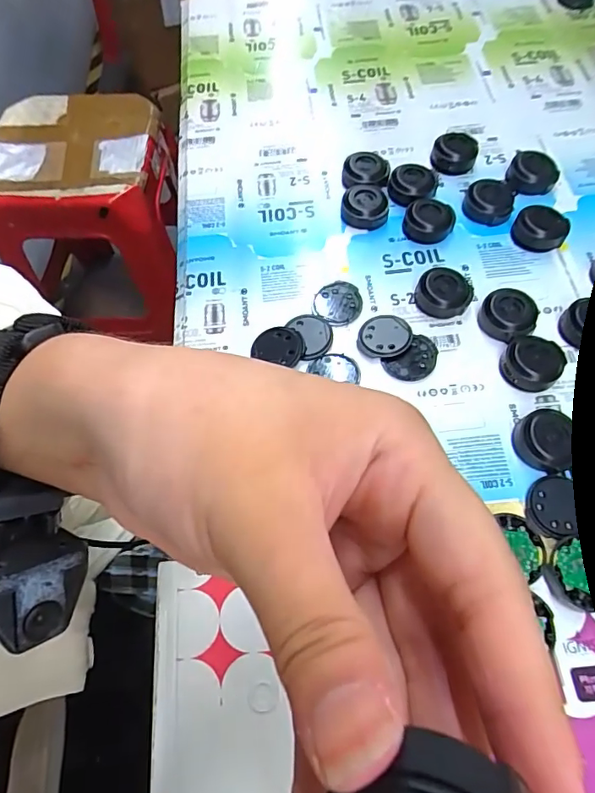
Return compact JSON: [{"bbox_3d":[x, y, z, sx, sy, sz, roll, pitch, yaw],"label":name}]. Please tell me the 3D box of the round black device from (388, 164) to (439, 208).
[{"bbox_3d":[0.076,-0.138,0.330,0.030,0.013,0.027,10,64,9],"label":"round black device"}]

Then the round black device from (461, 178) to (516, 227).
[{"bbox_3d":[0.122,-0.124,0.320,0.029,0.012,0.029,-1,63,3],"label":"round black device"}]

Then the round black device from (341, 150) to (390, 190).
[{"bbox_3d":[0.046,-0.150,0.339,0.031,0.016,0.031,1,63,4],"label":"round black device"}]

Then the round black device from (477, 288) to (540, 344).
[{"bbox_3d":[0.117,-0.044,0.281,0.029,0.016,0.026,34,70,19],"label":"round black device"}]

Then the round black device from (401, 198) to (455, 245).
[{"bbox_3d":[0.083,-0.110,0.317,0.030,0.012,0.029,-1,63,3],"label":"round black device"}]

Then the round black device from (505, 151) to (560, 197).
[{"bbox_3d":[0.154,-0.145,0.329,0.031,0.014,0.030,-1,63,3],"label":"round black device"}]

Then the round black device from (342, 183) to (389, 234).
[{"bbox_3d":[0.043,-0.122,0.325,0.024,0.015,0.032,-32,66,-12],"label":"round black device"}]

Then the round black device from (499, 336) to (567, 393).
[{"bbox_3d":[0.124,-0.017,0.265,0.029,0.016,0.030,-1,63,3],"label":"round black device"}]

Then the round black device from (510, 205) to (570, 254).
[{"bbox_3d":[0.149,-0.103,0.309,0.024,0.013,0.030,-36,67,-14],"label":"round black device"}]

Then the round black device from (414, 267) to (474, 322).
[{"bbox_3d":[0.085,-0.060,0.292,0.031,0.012,0.026,20,66,13],"label":"round black device"}]

